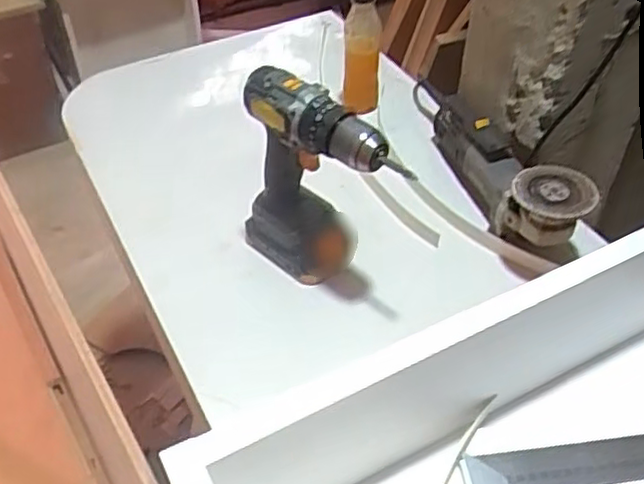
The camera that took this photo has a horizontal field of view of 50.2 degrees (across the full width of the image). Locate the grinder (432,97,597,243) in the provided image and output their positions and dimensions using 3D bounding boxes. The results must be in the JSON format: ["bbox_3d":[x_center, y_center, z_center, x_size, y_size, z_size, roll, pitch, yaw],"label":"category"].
[{"bbox_3d":[0.219,-0.079,0.837,0.080,0.102,0.280,-16,35,-12],"label":"grinder"}]

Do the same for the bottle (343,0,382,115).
[{"bbox_3d":[0.055,-0.260,0.936,0.046,0.174,0.047,4,27,7],"label":"bottle"}]

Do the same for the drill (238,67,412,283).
[{"bbox_3d":[-0.007,-0.056,0.704,0.164,0.206,0.074,22,52,22],"label":"drill"}]

